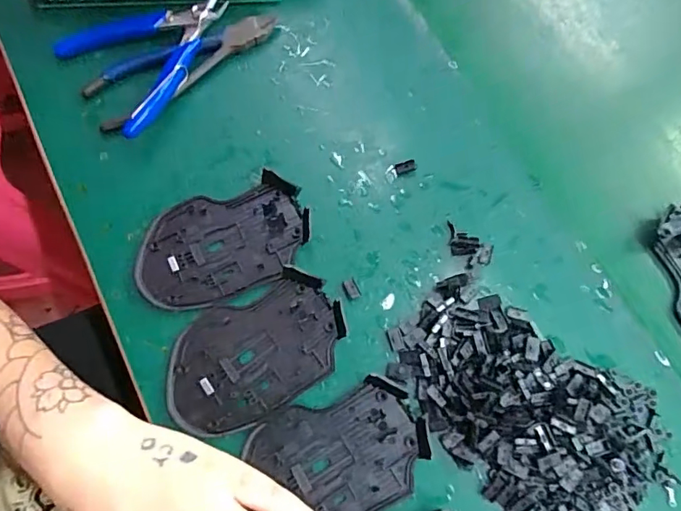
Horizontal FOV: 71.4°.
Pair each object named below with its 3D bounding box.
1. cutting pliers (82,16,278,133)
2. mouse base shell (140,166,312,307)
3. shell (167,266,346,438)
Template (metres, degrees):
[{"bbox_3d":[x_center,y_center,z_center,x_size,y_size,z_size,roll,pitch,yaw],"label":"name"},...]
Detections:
[{"bbox_3d":[-0.118,-0.146,0.351,0.147,0.015,0.048,-33,76,-10],"label":"cutting pliers"},{"bbox_3d":[-0.078,-0.009,0.312,0.112,0.011,0.071,-16,74,-6],"label":"mouse base shell"},{"bbox_3d":[-0.054,0.059,0.291,0.112,0.011,0.072,-28,75,-9],"label":"shell"}]

